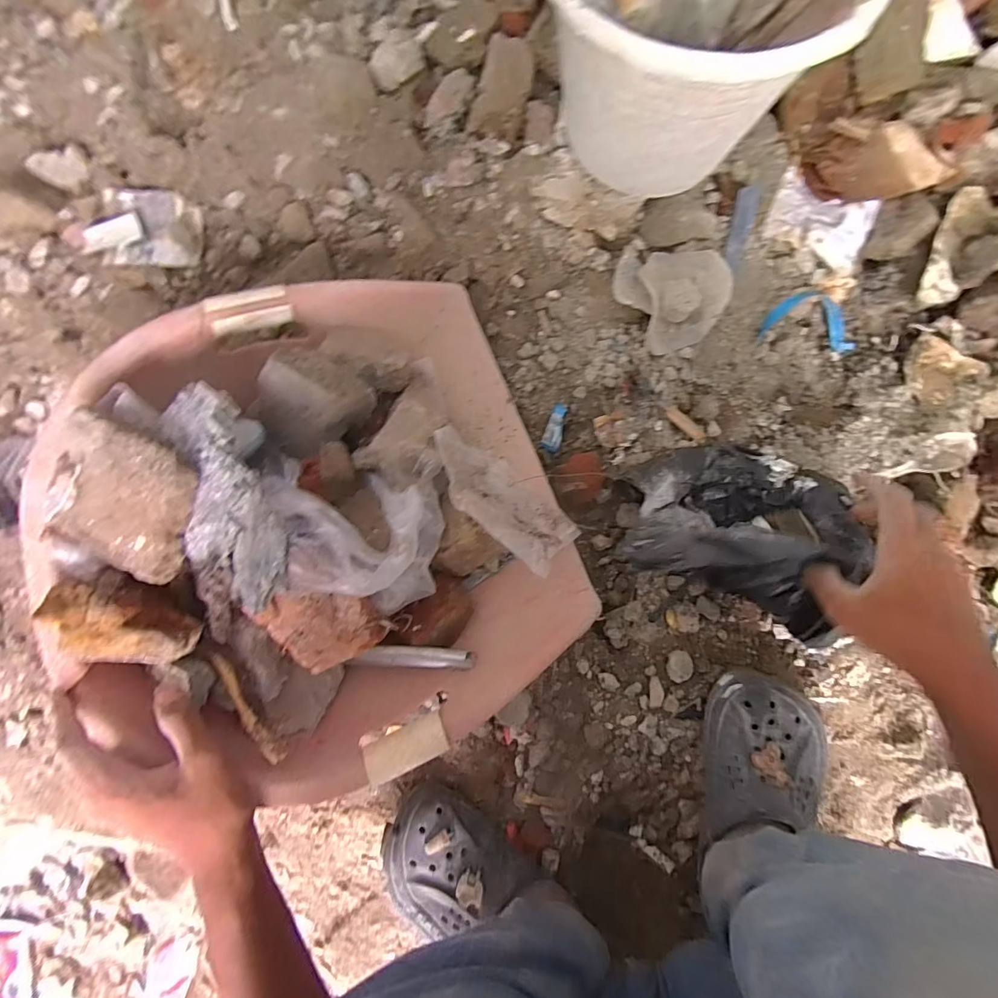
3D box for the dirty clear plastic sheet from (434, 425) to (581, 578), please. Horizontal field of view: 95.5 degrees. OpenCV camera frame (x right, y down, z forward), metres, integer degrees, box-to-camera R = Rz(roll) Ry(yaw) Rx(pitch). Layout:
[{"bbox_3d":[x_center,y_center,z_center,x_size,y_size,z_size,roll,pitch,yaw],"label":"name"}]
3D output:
[{"bbox_3d":[0.004,-0.007,0.423,0.155,0.094,0.028,45,124,15],"label":"dirty clear plastic sheet"}]

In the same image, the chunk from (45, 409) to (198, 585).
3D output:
[{"bbox_3d":[-0.272,-0.002,0.324,0.100,0.027,0.094,20,92,5],"label":"chunk"}]

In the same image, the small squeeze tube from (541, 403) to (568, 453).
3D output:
[{"bbox_3d":[0.062,-0.078,0.495,0.021,0.013,0.052,15,100,6],"label":"small squeeze tube"}]

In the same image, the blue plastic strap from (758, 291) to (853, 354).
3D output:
[{"bbox_3d":[0.336,-0.192,0.485,0.116,0.017,0.052,3,113,-15],"label":"blue plastic strap"}]

